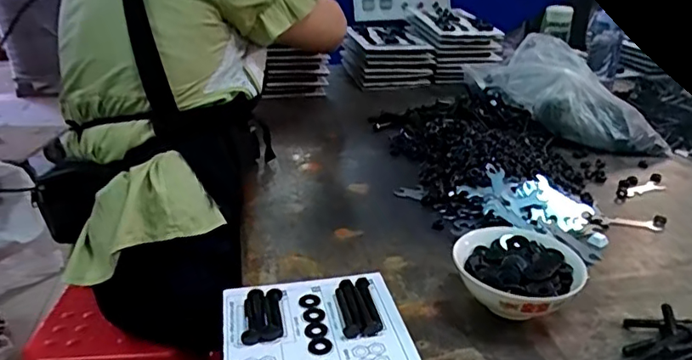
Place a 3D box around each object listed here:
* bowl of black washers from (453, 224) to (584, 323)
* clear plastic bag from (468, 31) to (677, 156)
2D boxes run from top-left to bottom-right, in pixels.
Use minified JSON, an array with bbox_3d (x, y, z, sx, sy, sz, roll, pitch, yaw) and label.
[{"bbox_3d":[0.192,0.112,0.617,0.134,0.058,0.141,0,25,0],"label":"bowl of black washers"},{"bbox_3d":[0.451,-0.175,1.135,0.146,0.145,0.412,-14,42,-28],"label":"clear plastic bag"}]

